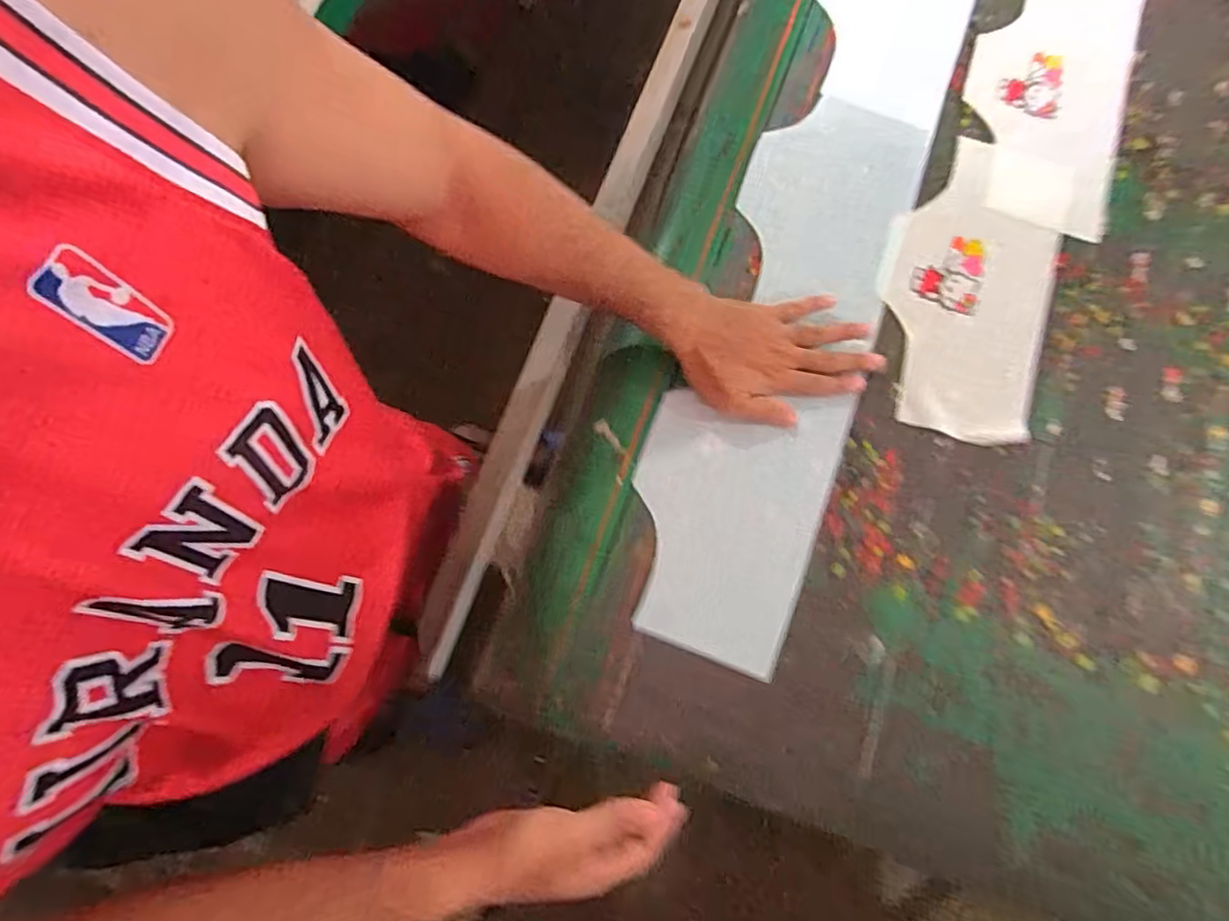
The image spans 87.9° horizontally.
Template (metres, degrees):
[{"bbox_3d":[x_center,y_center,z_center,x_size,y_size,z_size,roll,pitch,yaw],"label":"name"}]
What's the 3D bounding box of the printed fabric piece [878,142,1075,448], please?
[{"bbox_3d":[0.349,-0.178,0.631,0.165,0.008,0.320,17,78,1],"label":"printed fabric piece"}]

